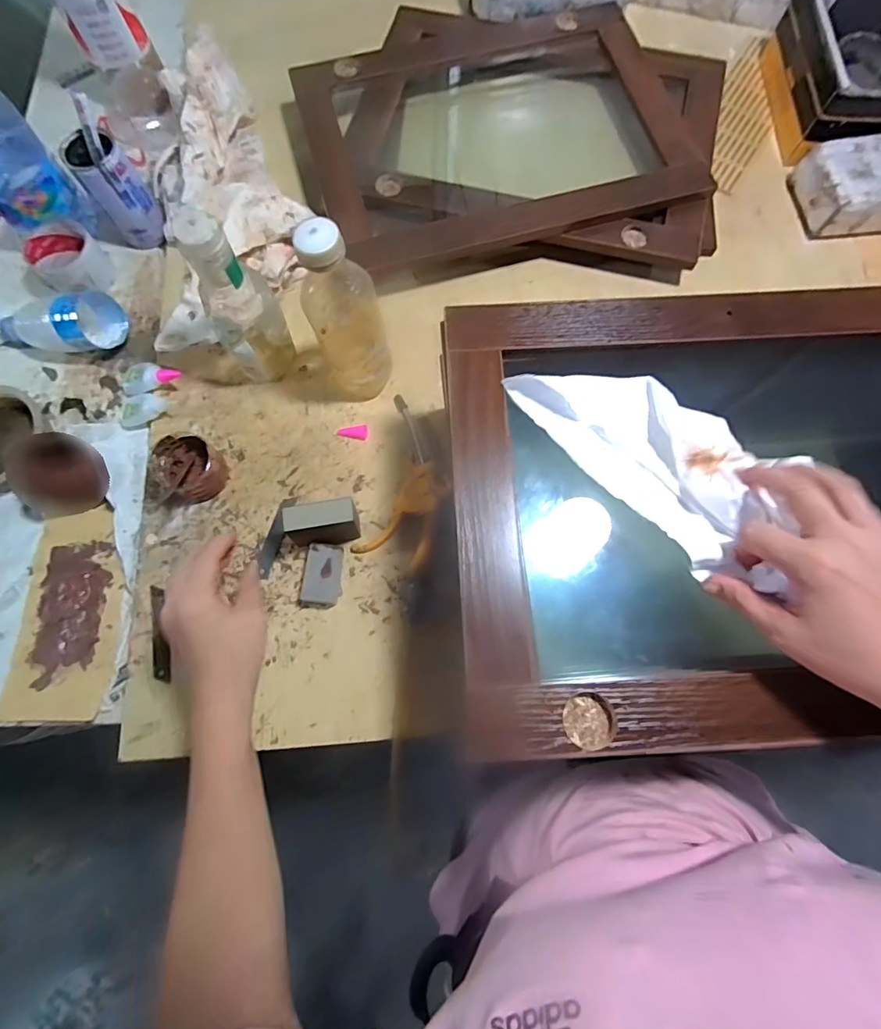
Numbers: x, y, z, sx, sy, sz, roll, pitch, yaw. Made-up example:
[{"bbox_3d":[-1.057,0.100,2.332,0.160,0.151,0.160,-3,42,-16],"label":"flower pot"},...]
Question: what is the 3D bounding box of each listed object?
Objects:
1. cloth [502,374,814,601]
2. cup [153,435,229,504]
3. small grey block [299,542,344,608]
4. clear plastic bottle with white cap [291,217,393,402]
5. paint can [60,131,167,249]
[{"bbox_3d":[0.159,-0.046,0.358,0.094,0.025,0.220,-44,75,-9],"label":"cloth"},{"bbox_3d":[-0.279,-0.047,0.537,0.067,0.045,0.070,0,75,1],"label":"cup"},{"bbox_3d":[-0.125,0.065,0.515,0.039,0.024,0.066,8,75,3],"label":"small grey block"},{"bbox_3d":[-0.091,-0.186,0.489,0.067,0.207,0.063,0,77,1],"label":"clear plastic bottle with white cap"},{"bbox_3d":[-0.405,-0.407,0.615,0.059,0.112,0.060,0,75,1],"label":"paint can"}]

